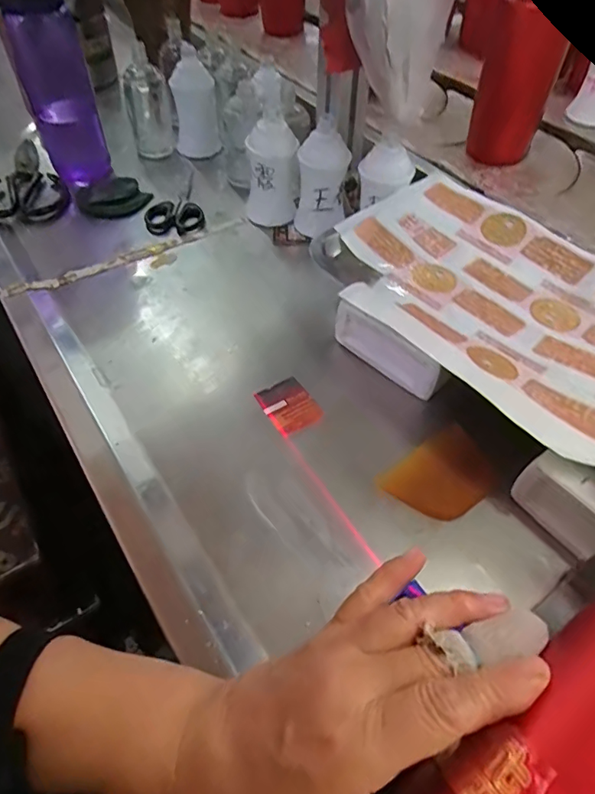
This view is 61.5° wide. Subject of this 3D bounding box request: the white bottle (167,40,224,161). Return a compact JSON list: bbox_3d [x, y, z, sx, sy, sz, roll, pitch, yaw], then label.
[{"bbox_3d":[-0.127,-0.358,0.624,0.057,0.110,0.052,-6,53,-5],"label":"white bottle"}]

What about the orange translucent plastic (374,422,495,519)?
[{"bbox_3d":[0.108,0.059,0.372,0.075,0.008,0.057,-29,58,-20],"label":"orange translucent plastic"}]

